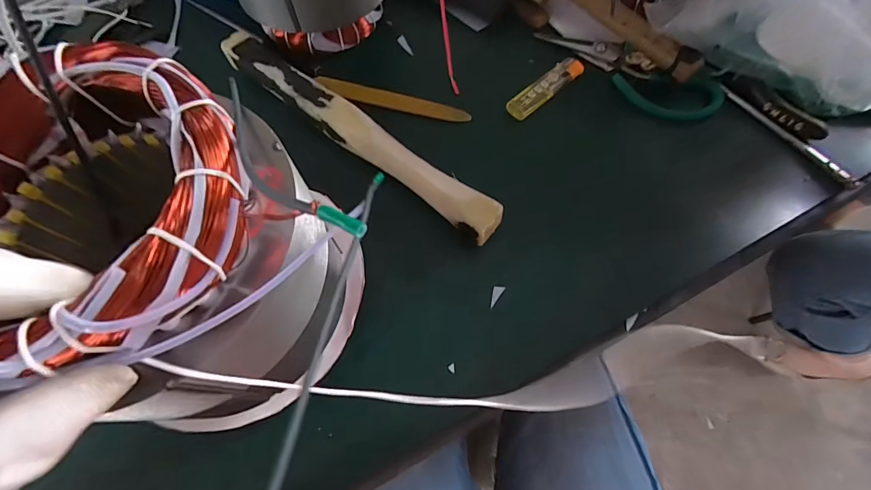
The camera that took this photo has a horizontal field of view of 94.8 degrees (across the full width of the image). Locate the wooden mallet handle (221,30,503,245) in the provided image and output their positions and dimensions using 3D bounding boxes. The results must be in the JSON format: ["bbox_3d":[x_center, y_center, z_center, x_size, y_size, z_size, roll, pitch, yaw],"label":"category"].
[{"bbox_3d":[-0.078,-0.107,0.357,0.320,0.024,0.031,38,73,14],"label":"wooden mallet handle"}]

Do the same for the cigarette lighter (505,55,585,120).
[{"bbox_3d":[0.106,-0.151,0.385,0.087,0.010,0.022,-38,72,-14],"label":"cigarette lighter"}]

